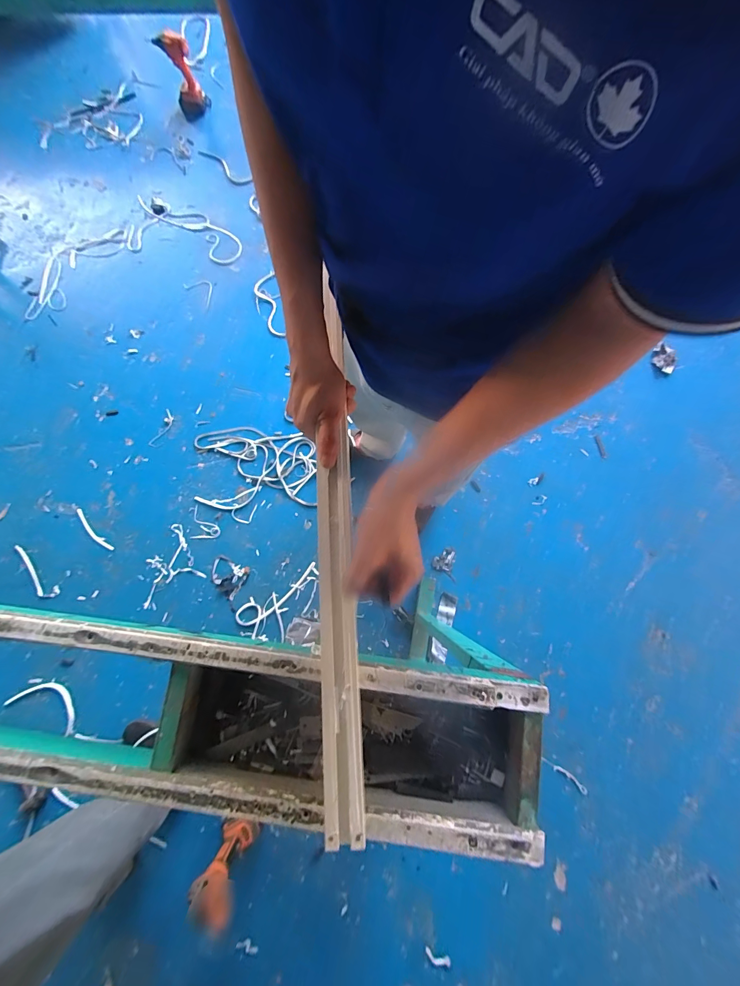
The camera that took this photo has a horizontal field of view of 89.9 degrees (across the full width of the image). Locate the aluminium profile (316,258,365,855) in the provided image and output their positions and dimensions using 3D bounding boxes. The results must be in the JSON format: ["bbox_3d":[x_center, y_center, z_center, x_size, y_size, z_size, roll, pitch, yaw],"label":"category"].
[{"bbox_3d":[-0.037,0.048,0.407,0.040,0.028,0.571,-2,79,0],"label":"aluminium profile"}]

